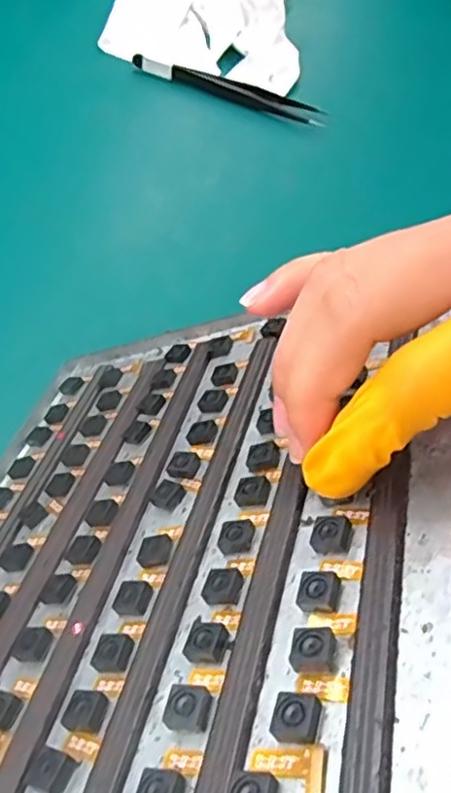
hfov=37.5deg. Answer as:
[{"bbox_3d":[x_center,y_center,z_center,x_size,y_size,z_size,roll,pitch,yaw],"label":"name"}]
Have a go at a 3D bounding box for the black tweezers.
[{"bbox_3d":[0.002,-0.192,0.410,0.122,0.007,0.014,20,62,7],"label":"black tweezers"}]

